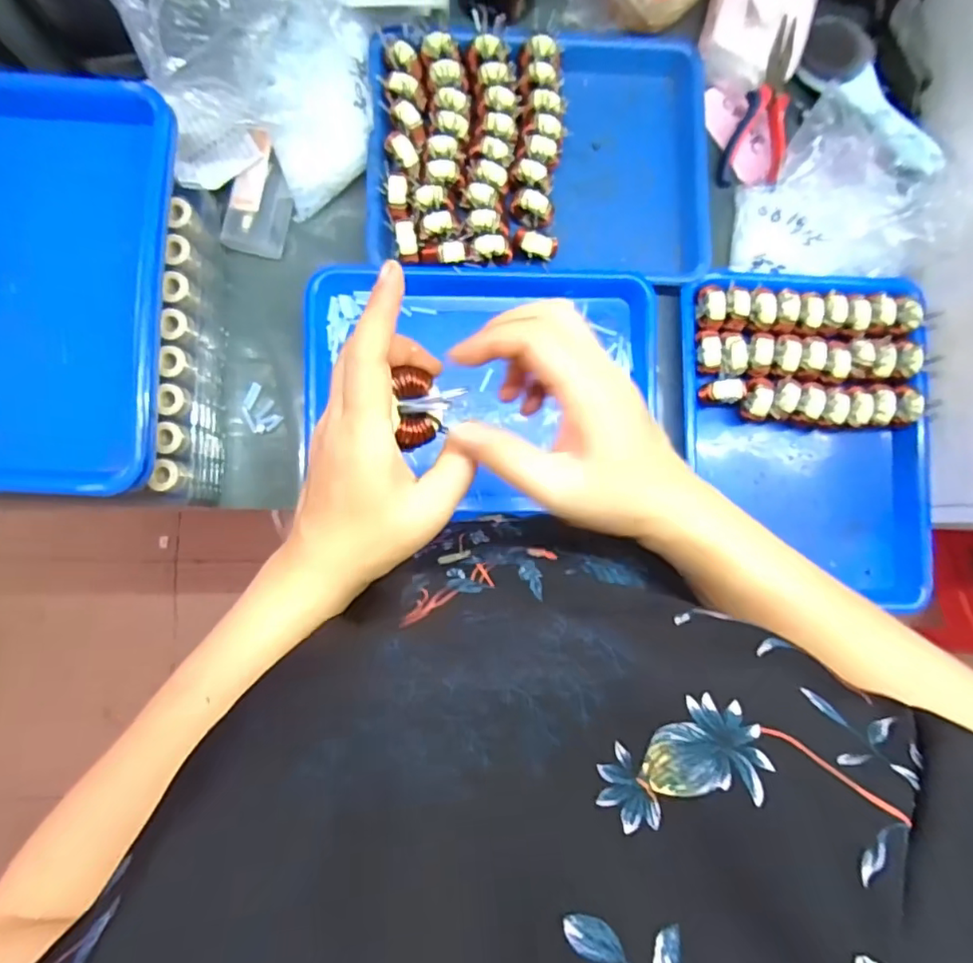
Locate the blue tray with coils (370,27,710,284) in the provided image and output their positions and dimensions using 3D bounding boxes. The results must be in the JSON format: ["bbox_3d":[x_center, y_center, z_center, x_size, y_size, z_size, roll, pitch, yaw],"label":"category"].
[{"bbox_3d":[0.055,-0.327,0.566,0.333,0.052,0.252,1,87,-4],"label":"blue tray with coils"}]

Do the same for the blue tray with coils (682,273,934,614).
[{"bbox_3d":[0.320,-0.042,0.573,0.247,0.049,0.326,-1,87,-4],"label":"blue tray with coils"}]

